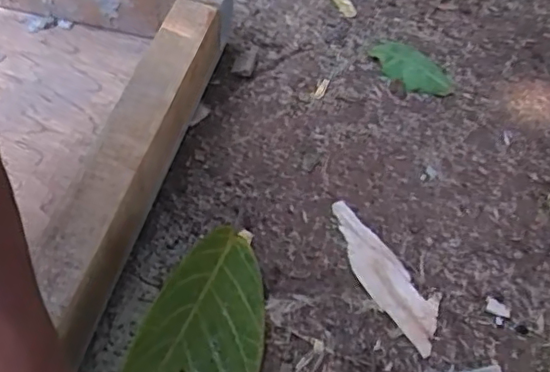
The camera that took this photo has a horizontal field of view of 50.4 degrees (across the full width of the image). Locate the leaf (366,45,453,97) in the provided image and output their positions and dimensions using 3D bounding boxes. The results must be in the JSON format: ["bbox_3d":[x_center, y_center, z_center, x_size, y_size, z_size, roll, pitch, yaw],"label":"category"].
[{"bbox_3d":[0.131,-0.114,0.562,0.084,0.008,0.050,32,62,16],"label":"leaf"}]

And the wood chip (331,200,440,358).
[{"bbox_3d":[0.082,0.067,0.456,0.039,0.004,0.130,-32,65,-20],"label":"wood chip"}]

